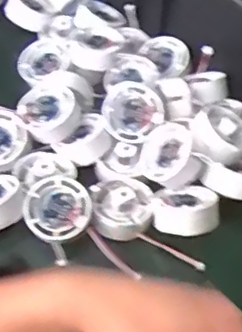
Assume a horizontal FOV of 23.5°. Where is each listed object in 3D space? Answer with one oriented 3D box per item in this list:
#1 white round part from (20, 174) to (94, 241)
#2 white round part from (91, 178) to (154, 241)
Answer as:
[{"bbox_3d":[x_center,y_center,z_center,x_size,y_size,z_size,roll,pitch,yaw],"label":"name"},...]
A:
[{"bbox_3d":[-0.054,0.039,0.500,0.054,0.020,0.055,0,76,-1],"label":"white round part"},{"bbox_3d":[0.002,0.036,0.526,0.053,0.033,0.053,2,48,-3],"label":"white round part"}]

